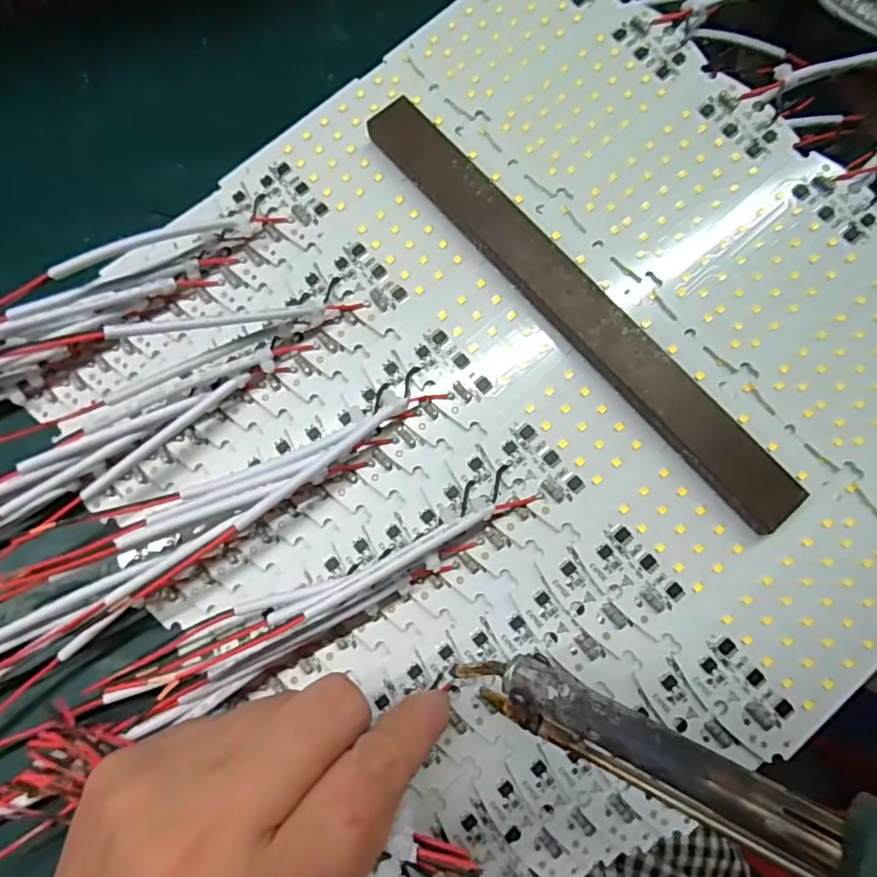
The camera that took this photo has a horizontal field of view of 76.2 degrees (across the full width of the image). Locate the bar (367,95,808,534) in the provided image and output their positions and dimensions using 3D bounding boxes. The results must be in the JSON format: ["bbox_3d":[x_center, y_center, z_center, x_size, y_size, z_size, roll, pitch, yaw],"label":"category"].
[{"bbox_3d":[0.048,-0.052,0.212,0.023,0.011,0.211,-40,81,-8],"label":"bar"}]

